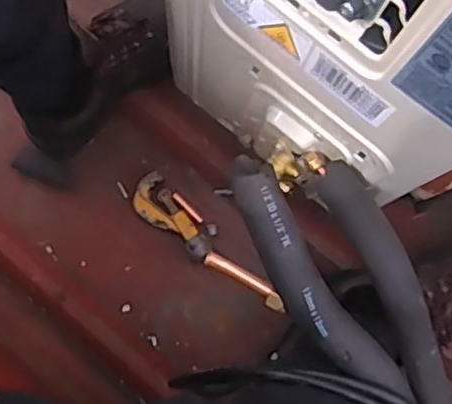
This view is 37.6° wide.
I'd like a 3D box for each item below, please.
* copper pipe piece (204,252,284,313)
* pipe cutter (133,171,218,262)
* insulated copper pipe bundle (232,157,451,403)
[{"bbox_3d":[0.017,0.069,0.578,0.080,0.015,0.015,36,78,8],"label":"copper pipe piece"},{"bbox_3d":[-0.068,0.021,0.883,0.132,0.025,0.055,41,79,9],"label":"pipe cutter"},{"bbox_3d":[0.155,0.229,0.590,0.106,0.071,0.574,-21,102,-5],"label":"insulated copper pipe bundle"}]

